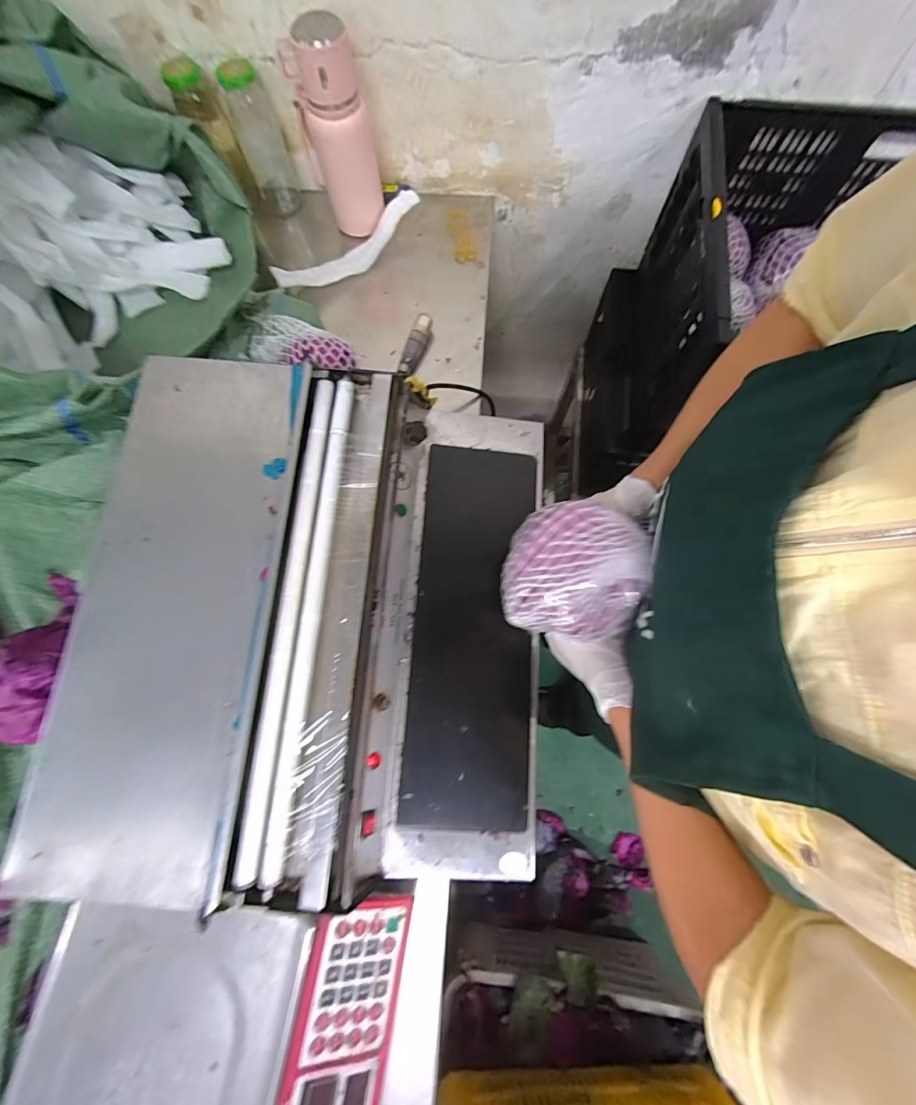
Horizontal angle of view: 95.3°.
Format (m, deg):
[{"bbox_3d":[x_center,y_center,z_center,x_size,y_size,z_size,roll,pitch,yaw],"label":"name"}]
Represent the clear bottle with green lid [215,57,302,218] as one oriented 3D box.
[{"bbox_3d":[-0.289,-0.600,0.617,0.061,0.164,0.057,-23,77,-5],"label":"clear bottle with green lid"}]

